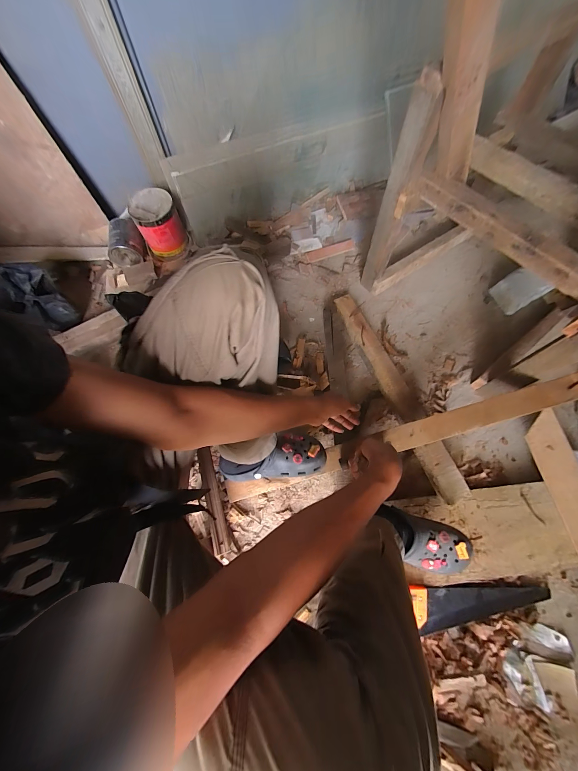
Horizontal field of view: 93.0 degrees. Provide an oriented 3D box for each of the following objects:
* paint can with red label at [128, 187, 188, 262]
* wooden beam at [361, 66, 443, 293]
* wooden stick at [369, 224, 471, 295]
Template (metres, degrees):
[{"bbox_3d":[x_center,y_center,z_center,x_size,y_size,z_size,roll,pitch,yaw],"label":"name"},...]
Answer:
[{"bbox_3d":[-0.472,-0.590,1.010,0.151,0.160,0.158,-22,69,-8],"label":"paint can with red label"},{"bbox_3d":[0.275,-0.452,0.740,0.079,0.521,0.042,18,69,8],"label":"wooden beam"},{"bbox_3d":[0.486,-0.467,0.996,0.477,0.066,0.052,-32,71,-12],"label":"wooden stick"}]

